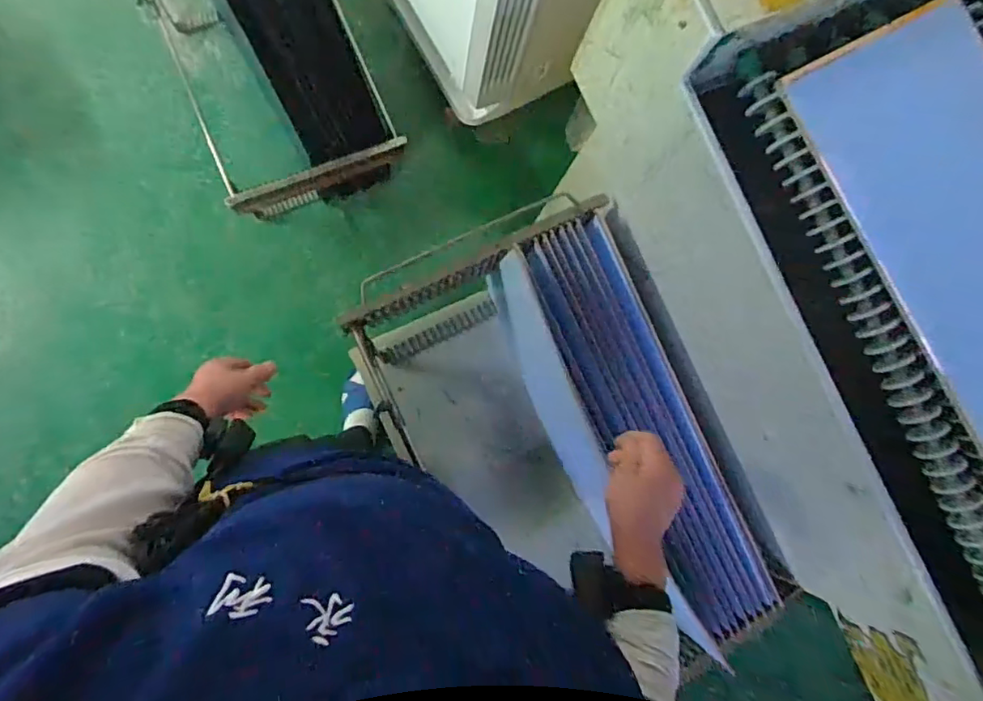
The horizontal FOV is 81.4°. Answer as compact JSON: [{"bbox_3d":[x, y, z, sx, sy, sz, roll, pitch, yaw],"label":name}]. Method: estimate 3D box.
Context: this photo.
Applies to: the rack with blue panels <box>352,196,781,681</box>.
[{"bbox_3d":[0.100,0.139,0.927,0.397,0.308,0.640,-24,89,-10],"label":"rack with blue panels"}]

